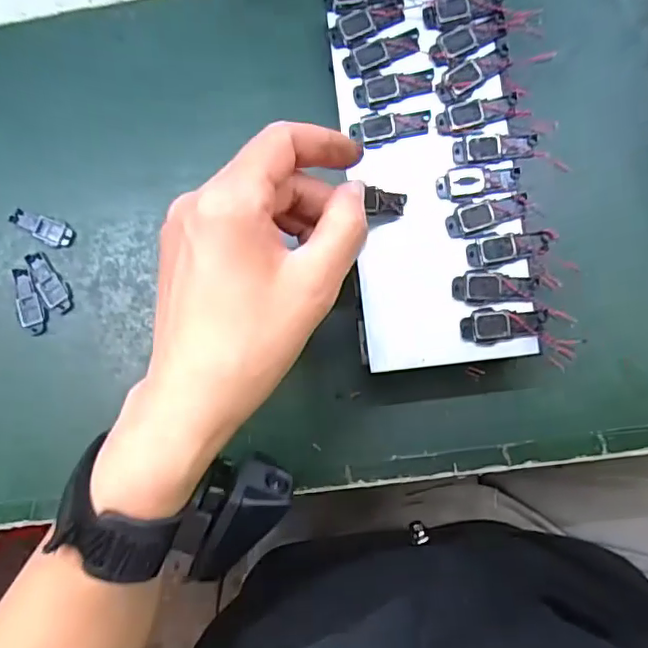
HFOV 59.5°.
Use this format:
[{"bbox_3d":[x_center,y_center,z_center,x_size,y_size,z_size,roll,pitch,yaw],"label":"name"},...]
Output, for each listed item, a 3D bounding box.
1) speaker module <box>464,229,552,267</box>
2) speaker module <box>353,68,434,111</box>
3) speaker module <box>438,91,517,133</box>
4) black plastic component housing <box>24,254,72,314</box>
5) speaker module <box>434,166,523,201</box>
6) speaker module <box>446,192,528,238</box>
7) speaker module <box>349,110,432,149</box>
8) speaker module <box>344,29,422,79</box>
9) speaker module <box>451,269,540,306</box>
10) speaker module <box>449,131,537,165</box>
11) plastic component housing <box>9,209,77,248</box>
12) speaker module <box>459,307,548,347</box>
[{"bbox_3d":[0.089,-0.036,0.270,0.039,0.004,0.013,-10,85,5],"label":"speaker module"},{"bbox_3d":[0.035,-0.117,0.280,0.039,0.004,0.016,-10,85,5],"label":"speaker module"},{"bbox_3d":[0.075,-0.103,0.276,0.039,0.005,0.014,-13,84,4],"label":"speaker module"},{"bbox_3d":[-0.161,-0.023,0.330,0.013,0.004,0.041,-32,86,3],"label":"black plastic component housing"},{"bbox_3d":[0.075,-0.069,0.274,0.039,0.004,0.015,-8,85,5],"label":"speaker module"},{"bbox_3d":[0.078,-0.054,0.273,0.039,0.004,0.014,-18,84,4],"label":"speaker module"},{"bbox_3d":[0.033,-0.097,0.280,0.038,0.004,0.016,-4,85,5],"label":"speaker module"},{"bbox_3d":[0.029,-0.135,0.282,0.039,0.004,0.015,-23,84,3],"label":"speaker module"},{"bbox_3d":[0.082,-0.018,0.270,0.040,0.006,0.016,-5,85,5],"label":"speaker module"},{"bbox_3d":[0.083,-0.086,0.273,0.040,0.004,0.014,-5,85,5],"label":"speaker module"},{"bbox_3d":[-0.166,-0.056,0.333,0.039,0.004,0.015,20,90,5],"label":"plastic component housing"},{"bbox_3d":[0.086,0.000,0.270,0.040,0.007,0.017,-9,85,5],"label":"speaker module"}]

